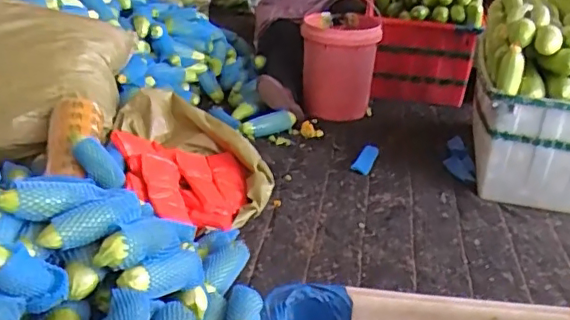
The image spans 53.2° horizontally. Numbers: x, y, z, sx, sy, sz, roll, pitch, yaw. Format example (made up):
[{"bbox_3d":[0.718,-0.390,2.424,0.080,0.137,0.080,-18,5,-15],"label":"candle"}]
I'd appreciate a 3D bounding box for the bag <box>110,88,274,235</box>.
[{"bbox_3d":[-0.278,-0.015,1.668,0.404,0.158,0.603,-10,29,-21],"label":"bag"}]

